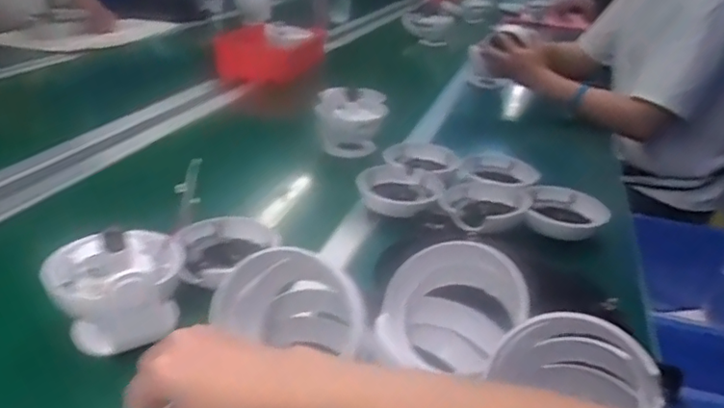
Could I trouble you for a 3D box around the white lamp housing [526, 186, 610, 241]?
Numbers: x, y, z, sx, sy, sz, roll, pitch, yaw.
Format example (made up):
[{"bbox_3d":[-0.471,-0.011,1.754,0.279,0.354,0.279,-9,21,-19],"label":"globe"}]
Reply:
[{"bbox_3d":[0.292,0.012,0.798,0.104,0.031,0.130,11,25,22],"label":"white lamp housing"}]

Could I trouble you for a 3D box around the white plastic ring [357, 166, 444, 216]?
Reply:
[{"bbox_3d":[0.055,-0.026,0.820,0.120,0.022,0.125,1,24,0],"label":"white plastic ring"}]

